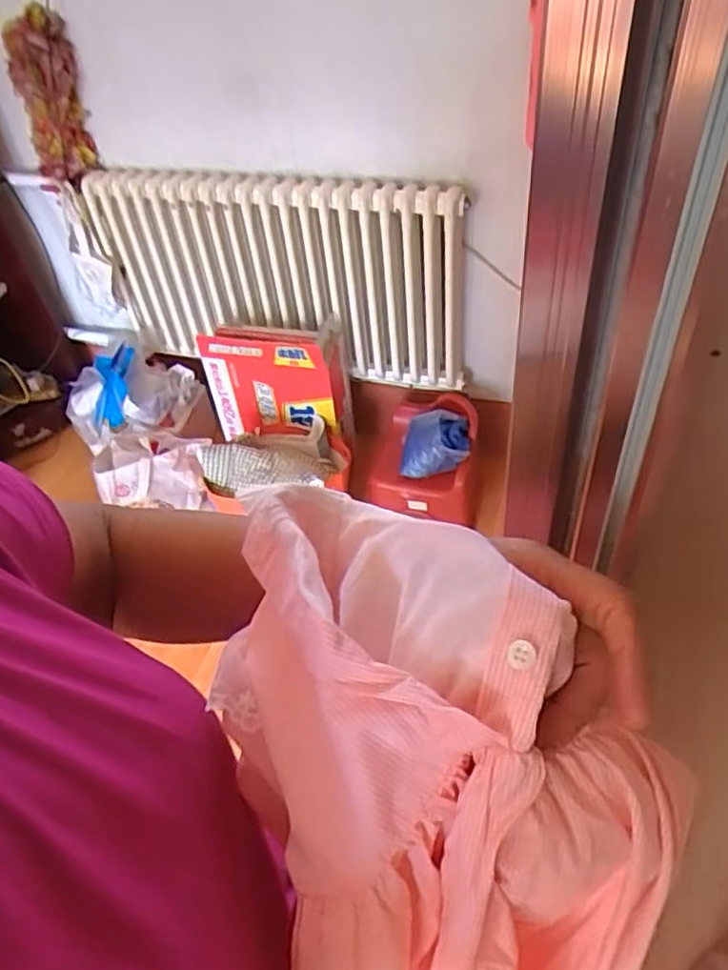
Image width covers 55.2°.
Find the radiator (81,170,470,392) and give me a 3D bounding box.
[{"bbox_3d":[-0.218,-0.516,1.821,0.952,0.547,0.089,5,48,12],"label":"radiator"}]

